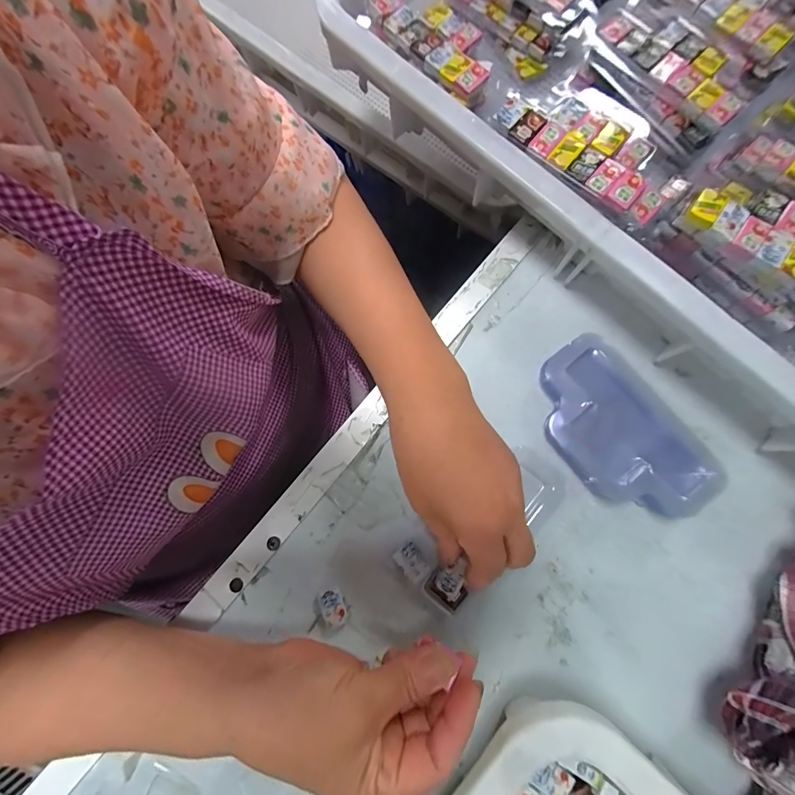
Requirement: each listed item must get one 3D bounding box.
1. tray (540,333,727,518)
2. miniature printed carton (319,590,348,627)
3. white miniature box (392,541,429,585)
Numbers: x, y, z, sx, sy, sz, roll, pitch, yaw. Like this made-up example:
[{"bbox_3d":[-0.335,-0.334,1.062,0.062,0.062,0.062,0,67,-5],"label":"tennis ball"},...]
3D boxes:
[{"bbox_3d":[0.161,0.025,0.275,0.080,0.035,0.142,-35,81,-5],"label":"tray"},{"bbox_3d":[-0.046,0.152,0.269,0.016,0.008,0.023,-24,80,-4],"label":"miniature printed carton"},{"bbox_3d":[0.011,0.122,0.273,0.017,0.005,0.026,-38,82,-6],"label":"white miniature box"}]

